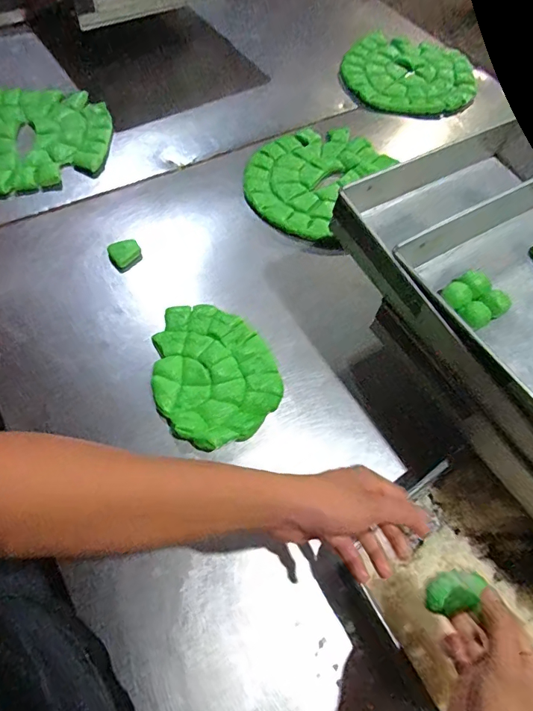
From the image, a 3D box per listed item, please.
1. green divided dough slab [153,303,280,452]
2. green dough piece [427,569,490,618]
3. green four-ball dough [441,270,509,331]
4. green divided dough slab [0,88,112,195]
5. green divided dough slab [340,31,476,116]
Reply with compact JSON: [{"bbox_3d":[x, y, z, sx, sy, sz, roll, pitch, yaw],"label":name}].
[{"bbox_3d":[-0.073,0.018,0.594,0.159,0.023,0.206,-20,64,-14],"label":"green divided dough slab"},{"bbox_3d":[0.175,0.218,0.403,0.055,0.026,0.031,-39,48,17],"label":"green dough piece"},{"bbox_3d":[0.251,-0.066,0.528,0.056,0.029,0.064,-29,68,-20],"label":"green four-ball dough"},{"bbox_3d":[-0.445,-0.407,0.799,0.291,0.033,0.252,-31,68,-21],"label":"green divided dough slab"},{"bbox_3d":[0.327,-0.645,0.987,0.287,0.025,0.267,16,60,3],"label":"green divided dough slab"}]

